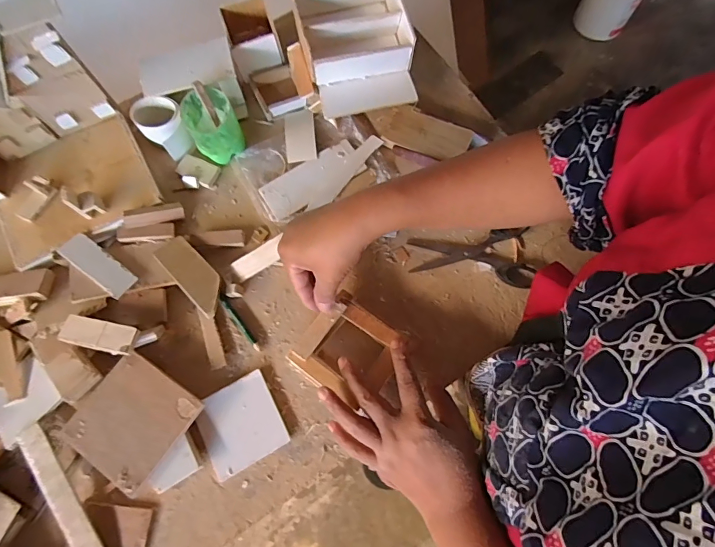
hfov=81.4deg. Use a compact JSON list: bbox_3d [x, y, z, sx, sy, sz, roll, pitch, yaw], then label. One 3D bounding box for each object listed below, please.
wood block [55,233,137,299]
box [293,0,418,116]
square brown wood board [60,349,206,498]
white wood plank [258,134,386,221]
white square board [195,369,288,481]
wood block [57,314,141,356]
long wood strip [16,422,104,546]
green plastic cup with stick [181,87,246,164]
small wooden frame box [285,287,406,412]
[{"bbox_3d":[-0.288,-0.009,0.464,0.090,0.014,0.031,35,77,11],"label":"wood block"},{"bbox_3d":[-0.006,-0.292,0.526,0.126,0.074,0.125,-14,74,-3],"label":"box"},{"bbox_3d":[-0.223,0.143,0.412,0.099,0.009,0.101,34,72,10],"label":"square brown wood board"},{"bbox_3d":[-0.040,-0.122,0.518,0.159,0.005,0.060,-33,76,-9],"label":"white wood plank"},{"bbox_3d":[-0.121,0.154,0.427,0.078,0.004,0.080,-27,77,-10],"label":"white square board"},{"bbox_3d":[-0.267,0.063,0.429,0.079,0.007,0.030,11,78,7],"label":"wood block"},{"bbox_3d":[-0.276,0.219,0.393,0.023,0.005,0.164,-32,78,-27],"label":"long wood strip"},{"bbox_3d":[-0.172,-0.175,0.499,0.056,0.064,0.057,0,73,1],"label":"green plastic cup with stick"},{"bbox_3d":[-0.008,0.083,0.440,0.093,0.039,0.092,37,77,11],"label":"small wooden frame box"}]

